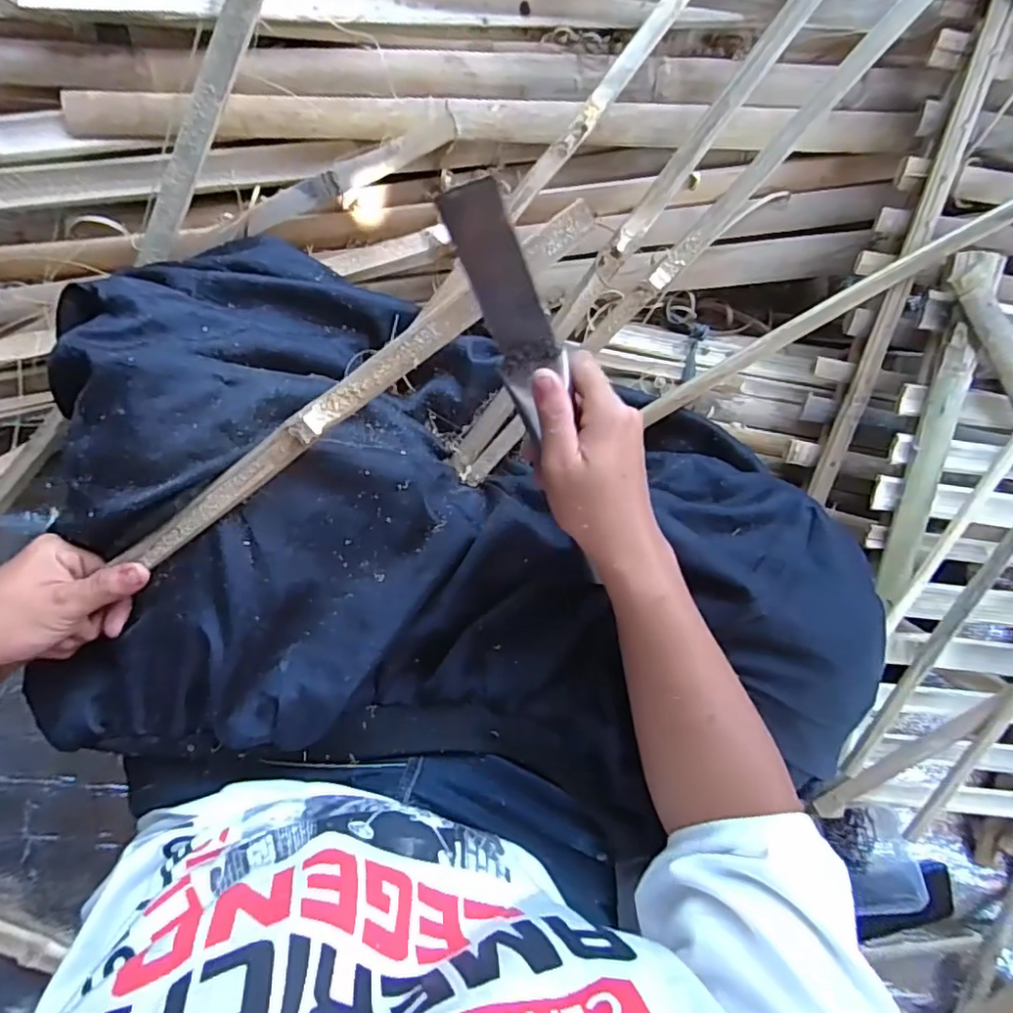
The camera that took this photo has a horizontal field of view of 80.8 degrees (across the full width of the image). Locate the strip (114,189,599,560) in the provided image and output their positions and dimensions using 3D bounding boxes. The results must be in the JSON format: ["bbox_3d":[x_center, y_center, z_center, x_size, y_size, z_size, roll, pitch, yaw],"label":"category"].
[{"bbox_3d":[-0.097,-0.061,0.348,0.340,0.012,0.022,-34,97,11],"label":"strip"}]

